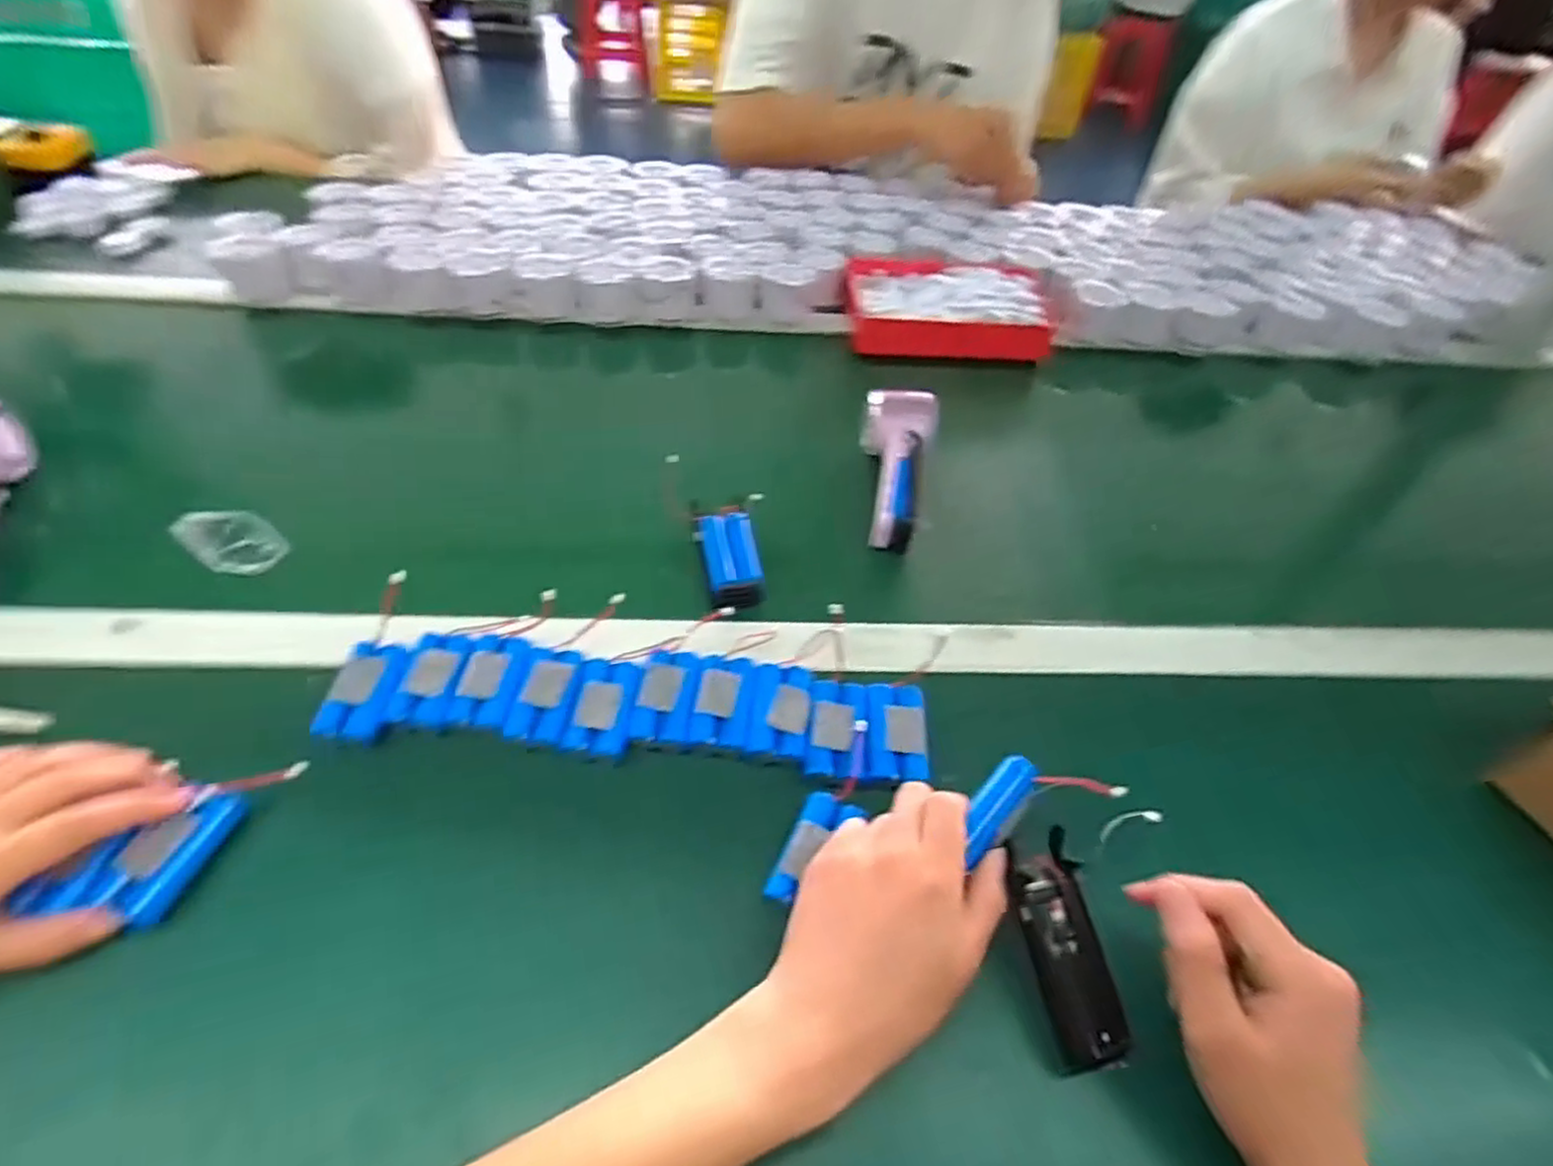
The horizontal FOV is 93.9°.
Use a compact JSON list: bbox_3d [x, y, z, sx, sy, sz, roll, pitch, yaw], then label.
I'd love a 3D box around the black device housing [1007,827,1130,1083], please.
[{"bbox_3d":[0.144,0.181,0.361,0.042,0.014,0.102,-6,68,-12],"label":"black device housing"}]

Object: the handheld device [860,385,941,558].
[{"bbox_3d":[0.092,-0.099,0.596,0.061,0.057,0.142,14,47,6],"label":"handheld device"}]

